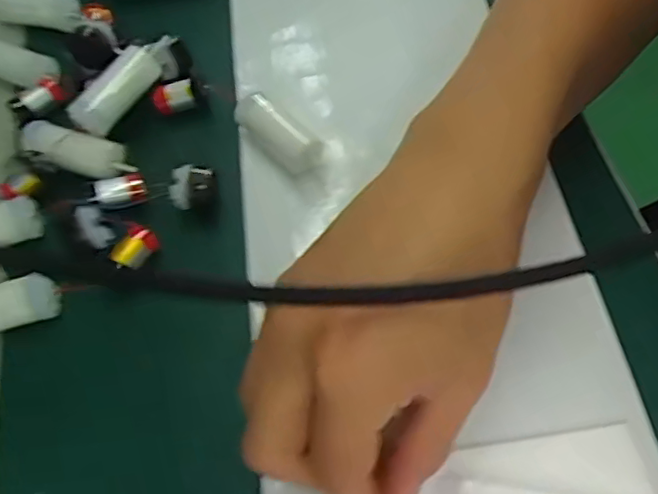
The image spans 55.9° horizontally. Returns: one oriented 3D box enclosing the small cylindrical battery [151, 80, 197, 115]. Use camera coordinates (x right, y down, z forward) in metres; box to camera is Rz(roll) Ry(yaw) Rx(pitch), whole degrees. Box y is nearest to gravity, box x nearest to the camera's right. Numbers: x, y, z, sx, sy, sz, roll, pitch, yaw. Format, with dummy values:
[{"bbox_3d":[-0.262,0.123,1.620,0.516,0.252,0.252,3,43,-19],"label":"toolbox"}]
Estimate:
[{"bbox_3d":[-0.083,-0.081,0.333,0.022,0.013,0.009,-12,59,-5],"label":"small cylindrical battery"}]

